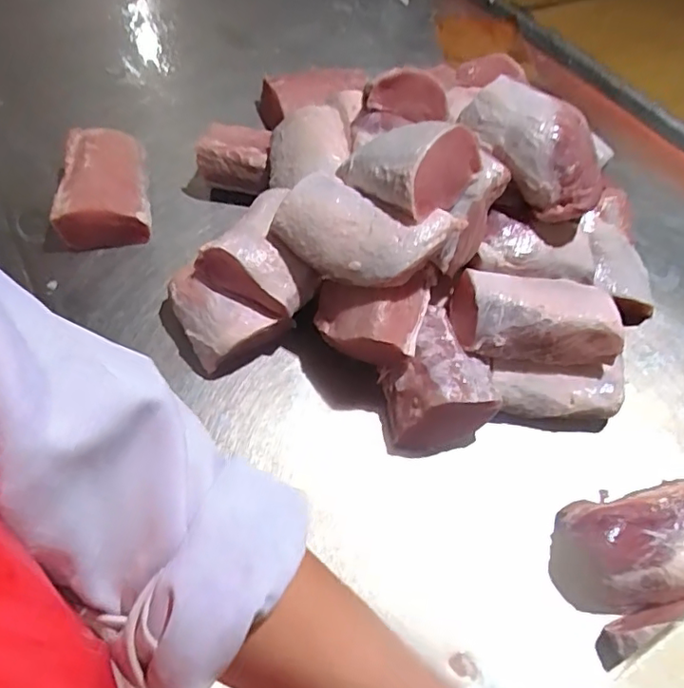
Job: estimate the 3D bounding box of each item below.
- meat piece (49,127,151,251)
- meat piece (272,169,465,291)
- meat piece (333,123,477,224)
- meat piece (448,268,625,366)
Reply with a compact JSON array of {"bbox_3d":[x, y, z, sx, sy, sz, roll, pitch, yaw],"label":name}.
[{"bbox_3d":[-0.338,-0.222,0.823,0.119,0.069,0.178,-7,55,-9],"label":"meat piece"},{"bbox_3d":[0.023,-0.132,0.673,0.189,0.064,0.116,30,57,16],"label":"meat piece"},{"bbox_3d":[0.078,-0.206,0.697,0.132,0.085,0.132,-44,36,-24],"label":"meat piece"},{"bbox_3d":[0.228,-0.035,0.677,0.193,0.059,0.118,6,54,0],"label":"meat piece"}]

